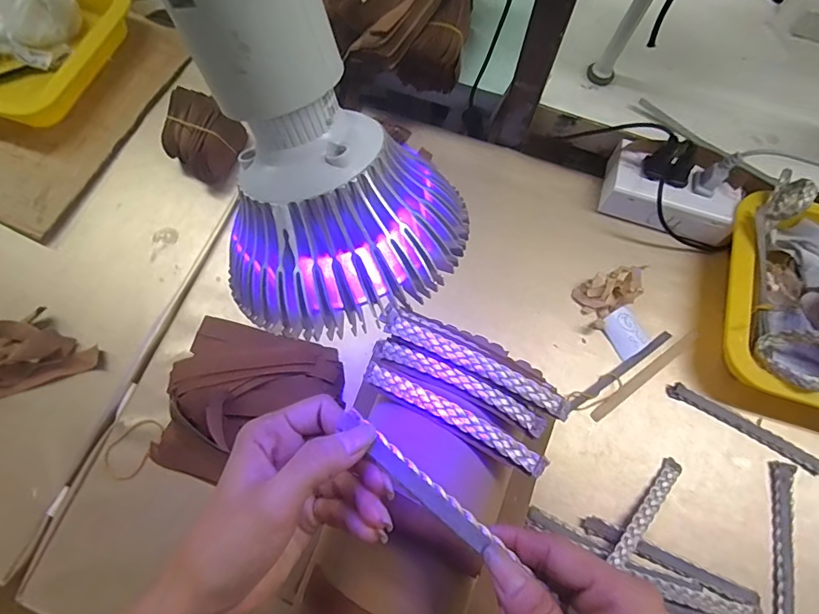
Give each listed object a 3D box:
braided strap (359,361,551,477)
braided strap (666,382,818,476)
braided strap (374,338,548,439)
[{"bbox_3d":[0.027,0.070,0.303,0.126,0.025,0.014,29,71,8],"label":"braided strap"},{"bbox_3d":[0.289,0.103,0.406,0.137,0.006,0.014,30,75,9],"label":"braided strap"},{"bbox_3d":[0.032,0.051,0.312,0.121,0.028,0.013,27,71,8],"label":"braided strap"}]

